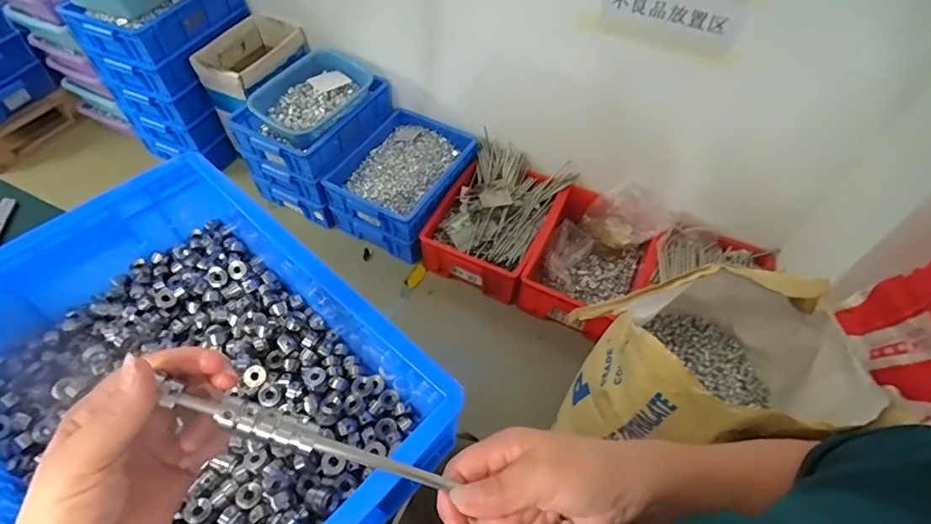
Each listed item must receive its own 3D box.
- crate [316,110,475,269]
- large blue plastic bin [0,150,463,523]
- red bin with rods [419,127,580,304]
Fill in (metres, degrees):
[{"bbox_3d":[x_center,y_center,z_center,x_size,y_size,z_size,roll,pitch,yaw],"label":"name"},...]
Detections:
[{"bbox_3d":[-0.194,-0.270,1.608,0.347,0.172,0.463,25,56,16],"label":"crate"},{"bbox_3d":[-0.250,0.103,0.419,0.402,0.098,0.299,37,60,23],"label":"large blue plastic bin"},{"bbox_3d":[0.099,-0.140,1.534,0.328,0.198,0.482,24,56,15],"label":"red bin with rods"}]

